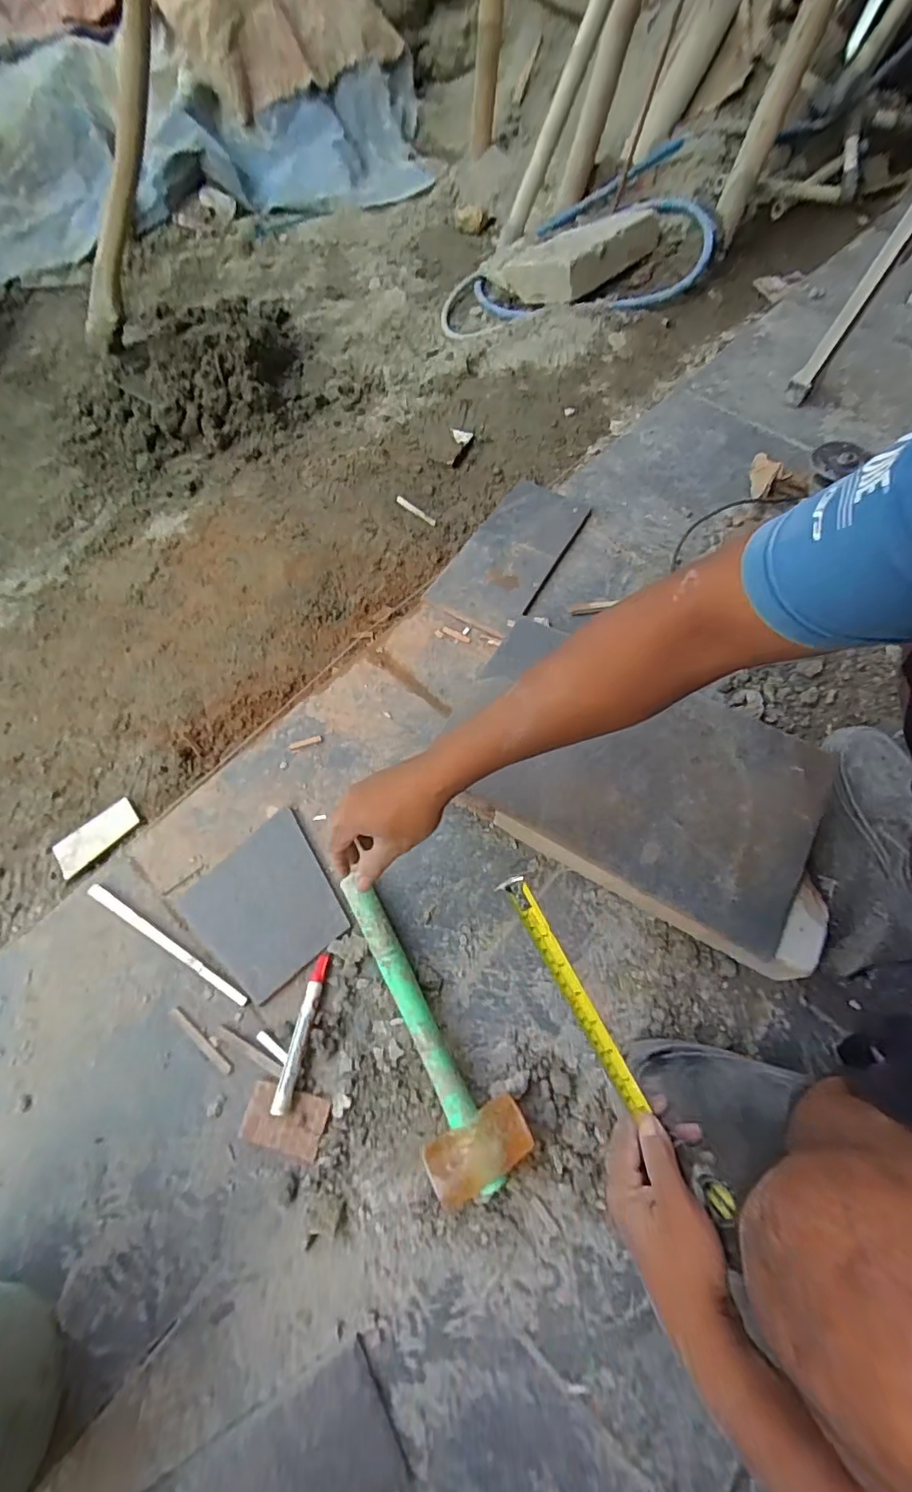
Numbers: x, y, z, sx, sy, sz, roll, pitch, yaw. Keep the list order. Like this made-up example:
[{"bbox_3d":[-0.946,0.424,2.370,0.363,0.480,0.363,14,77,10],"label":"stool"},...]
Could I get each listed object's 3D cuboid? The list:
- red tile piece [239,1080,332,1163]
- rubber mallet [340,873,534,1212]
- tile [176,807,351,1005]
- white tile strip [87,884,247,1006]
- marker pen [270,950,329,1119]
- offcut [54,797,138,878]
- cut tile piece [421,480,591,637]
[{"bbox_3d":[-0.165,0.359,0.527,0.078,0.009,0.052,12,65,8],"label":"red tile piece"},{"bbox_3d":[-0.033,0.271,0.545,0.091,0.047,0.289,-26,62,-10],"label":"rubber mallet"},{"bbox_3d":[-0.209,0.177,0.621,0.151,0.007,0.160,-42,70,-16],"label":"tile"},{"bbox_3d":[-0.321,0.216,0.604,0.229,0.004,0.016,27,68,14],"label":"white tile strip"},{"bbox_3d":[-0.156,0.288,0.557,0.016,0.017,0.144,8,65,6],"label":"marker pen"},{"bbox_3d":[-0.465,0.116,0.706,0.104,0.009,0.062,-41,59,-16],"label":"offcut"},{"bbox_3d":[0.089,-0.307,0.847,0.141,0.014,0.307,27,66,16],"label":"cut tile piece"}]

